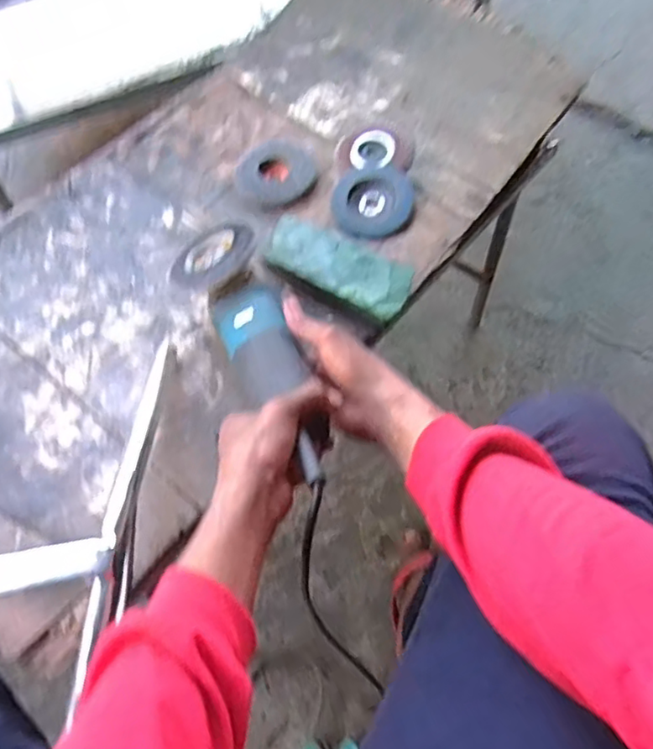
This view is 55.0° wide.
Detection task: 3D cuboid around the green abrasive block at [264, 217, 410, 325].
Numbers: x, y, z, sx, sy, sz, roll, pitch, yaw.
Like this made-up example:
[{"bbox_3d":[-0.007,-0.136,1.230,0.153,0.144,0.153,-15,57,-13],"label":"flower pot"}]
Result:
[{"bbox_3d":[0.009,-0.114,0.664,0.169,0.024,0.066,29,64,17],"label":"green abrasive block"}]

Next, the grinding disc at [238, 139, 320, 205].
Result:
[{"bbox_3d":[-0.058,-0.243,0.748,0.089,0.016,0.093,0,60,1],"label":"grinding disc"}]

